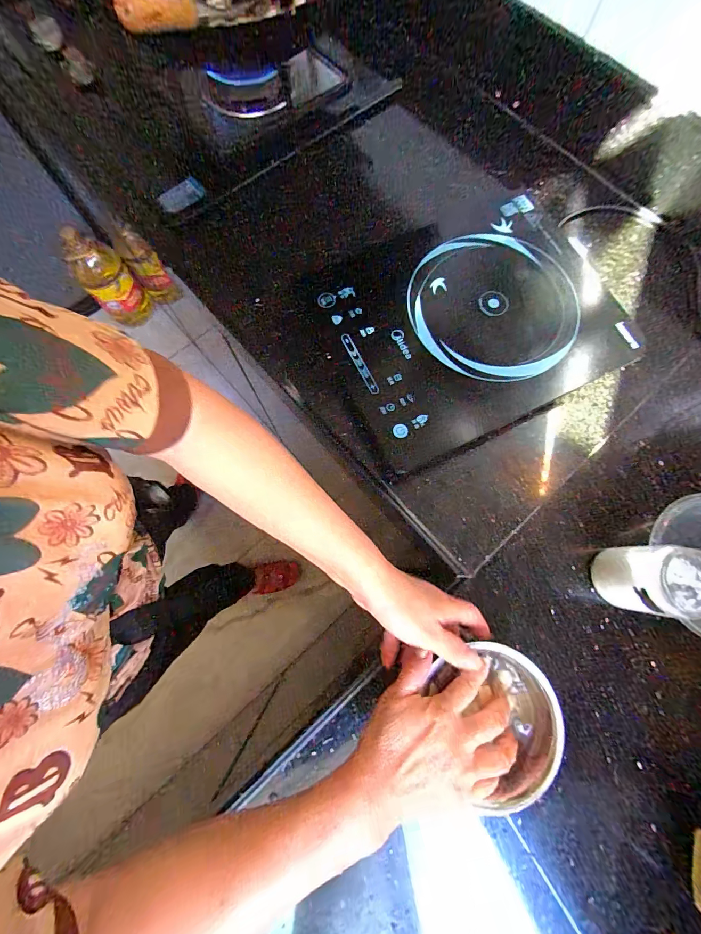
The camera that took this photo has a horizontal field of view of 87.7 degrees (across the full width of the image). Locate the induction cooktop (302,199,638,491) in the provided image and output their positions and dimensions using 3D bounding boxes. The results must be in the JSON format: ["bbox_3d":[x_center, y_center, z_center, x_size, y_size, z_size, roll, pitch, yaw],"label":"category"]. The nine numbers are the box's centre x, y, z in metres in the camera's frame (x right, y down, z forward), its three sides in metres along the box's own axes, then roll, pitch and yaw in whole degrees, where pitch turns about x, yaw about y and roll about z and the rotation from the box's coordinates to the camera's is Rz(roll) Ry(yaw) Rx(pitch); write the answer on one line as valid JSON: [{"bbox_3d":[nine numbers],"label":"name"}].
[{"bbox_3d":[0.153,-0.180,0.451,0.370,0.043,0.268,-27,79,-7],"label":"induction cooktop"}]

